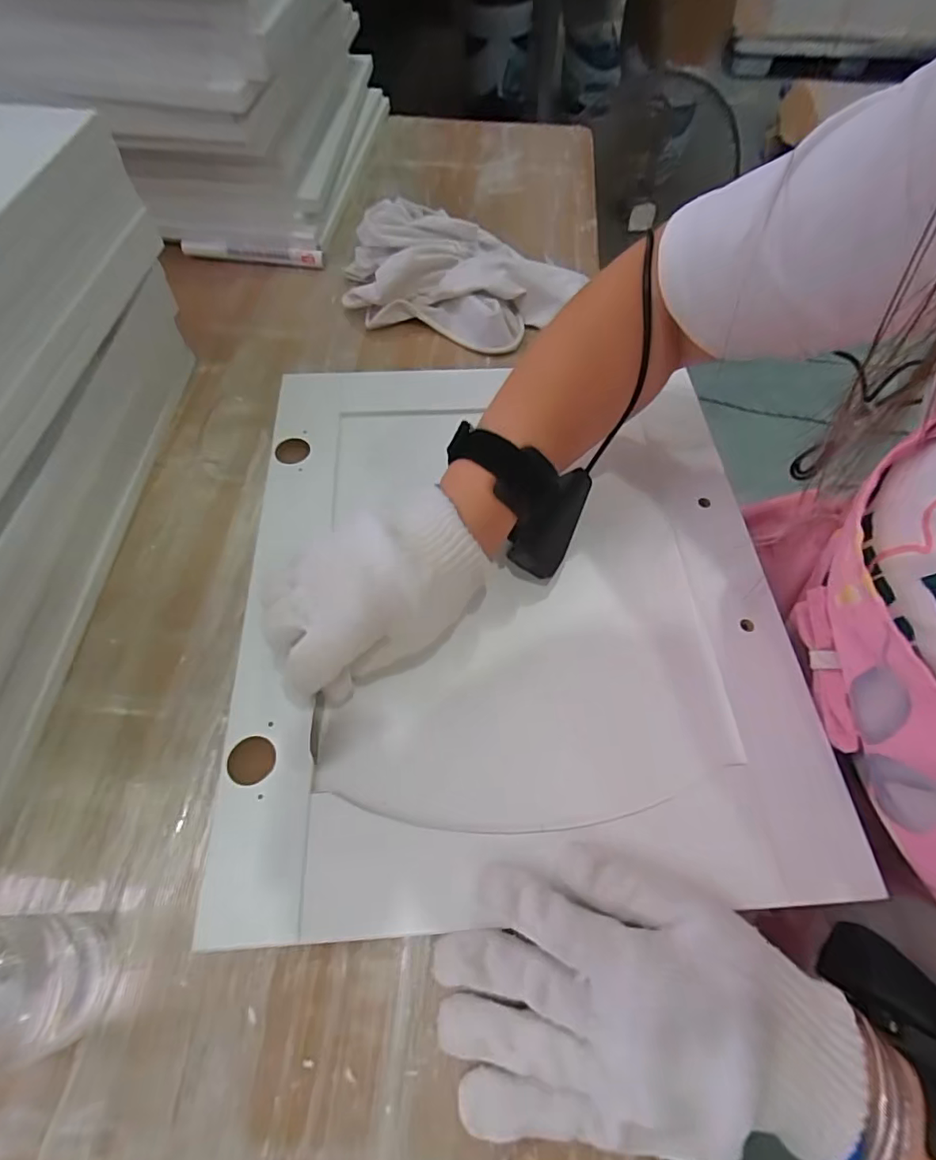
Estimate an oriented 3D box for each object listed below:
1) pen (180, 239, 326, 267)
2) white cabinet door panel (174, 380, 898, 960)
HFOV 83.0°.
[{"bbox_3d":[-0.215,-0.325,0.529,0.144,0.017,0.010,7,61,4],"label":"pen"},{"bbox_3d":[0.029,-0.006,0.346,0.329,0.021,0.381,-4,61,-2],"label":"white cabinet door panel"}]

